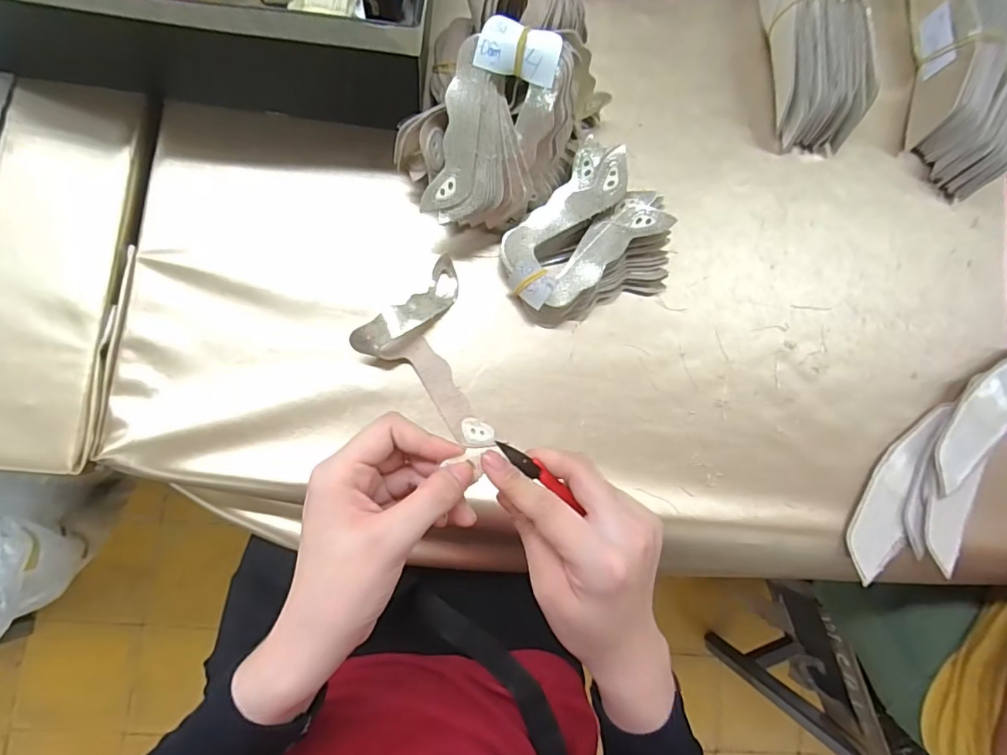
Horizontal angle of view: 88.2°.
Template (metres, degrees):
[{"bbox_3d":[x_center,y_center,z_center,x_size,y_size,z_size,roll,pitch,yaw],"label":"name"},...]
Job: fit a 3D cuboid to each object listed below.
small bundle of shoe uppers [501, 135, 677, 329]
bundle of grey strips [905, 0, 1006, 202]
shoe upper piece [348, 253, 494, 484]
[{"bbox_3d":[0.068,-0.095,0.401,0.113,0.047,0.123,41,81,-3],"label":"small bundle of shoe uppers"},{"bbox_3d":[0.423,-0.273,0.461,0.101,0.058,0.208,10,84,-7],"label":"bundle of grey strips"},{"bbox_3d":[-0.059,-0.008,0.387,0.083,0.030,0.148,-16,88,-9],"label":"shoe upper piece"}]

